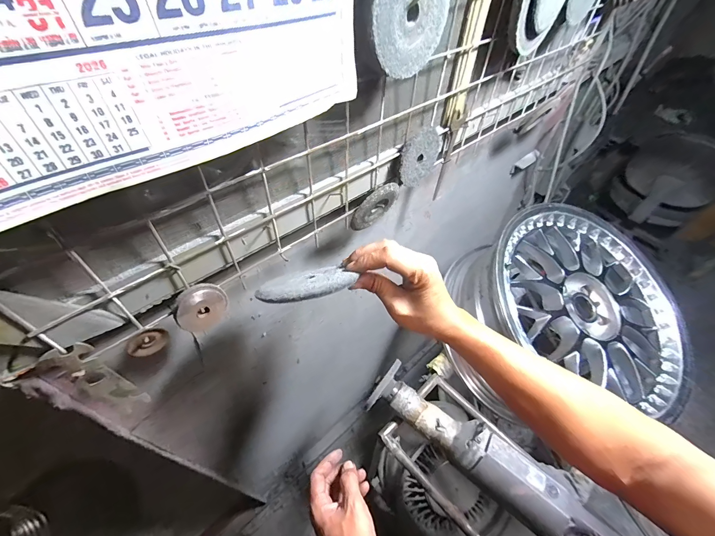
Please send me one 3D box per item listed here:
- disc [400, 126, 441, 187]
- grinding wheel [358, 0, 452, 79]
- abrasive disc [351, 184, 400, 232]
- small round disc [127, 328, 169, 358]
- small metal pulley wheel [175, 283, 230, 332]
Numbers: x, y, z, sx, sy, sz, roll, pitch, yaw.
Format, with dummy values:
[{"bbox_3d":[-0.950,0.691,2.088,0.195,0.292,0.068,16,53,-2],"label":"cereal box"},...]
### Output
[{"bbox_3d":[0.091,-0.162,0.462,0.086,0.081,0.015,-36,59,-29],"label":"disc"},{"bbox_3d":[0.043,-0.230,0.282,0.019,0.095,0.096,41,20,32],"label":"grinding wheel"},{"bbox_3d":[0.027,-0.088,0.458,0.080,0.071,0.017,-31,57,-26],"label":"abrasive disc"},{"bbox_3d":[-0.204,0.073,0.310,0.010,0.027,0.034,38,57,26],"label":"small round disc"},{"bbox_3d":[-0.159,0.041,0.324,0.050,0.046,0.008,-36,31,-32],"label":"small metal pulley wheel"}]

